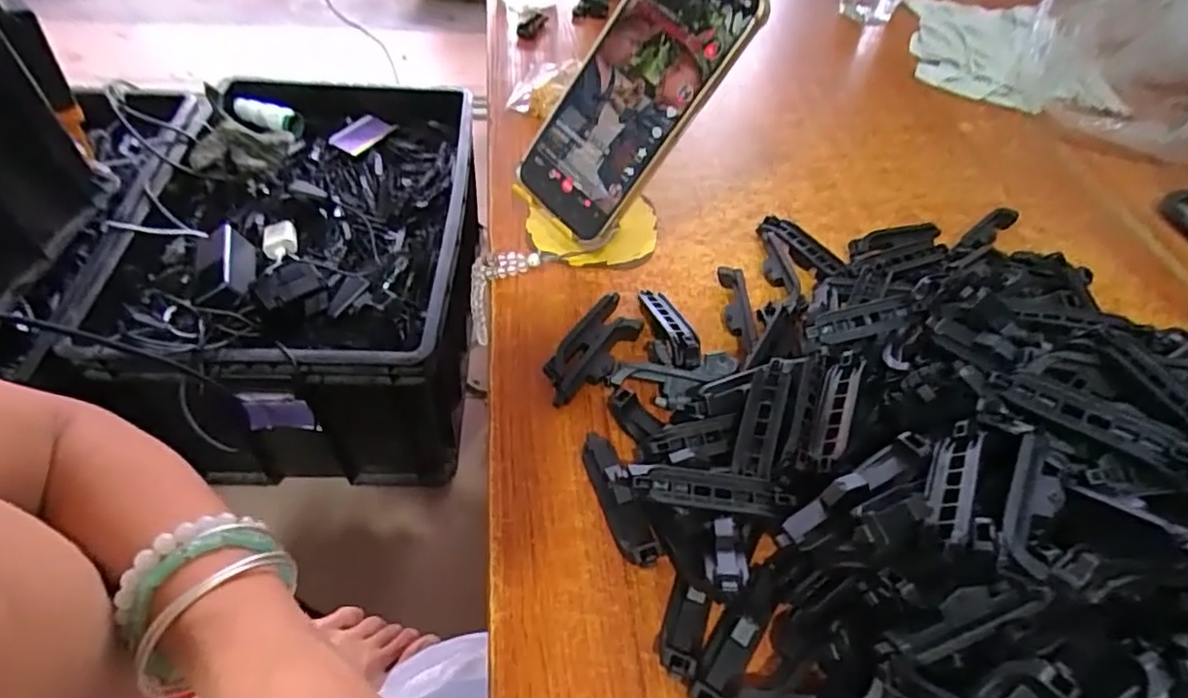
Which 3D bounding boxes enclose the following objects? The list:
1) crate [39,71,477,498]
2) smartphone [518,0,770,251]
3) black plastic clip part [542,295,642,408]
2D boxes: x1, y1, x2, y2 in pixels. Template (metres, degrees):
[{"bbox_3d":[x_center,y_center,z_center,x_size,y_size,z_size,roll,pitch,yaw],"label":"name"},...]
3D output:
[{"bbox_3d":[-0.408,-0.126,0.982,0.419,0.302,0.557,1,51,-4],"label":"crate"},{"bbox_3d":[0.022,-0.148,0.379,0.080,0.167,0.011,47,21,22],"label":"smartphone"},{"bbox_3d":[0.000,0.002,0.374,0.033,0.018,0.081,29,53,17],"label":"black plastic clip part"}]

